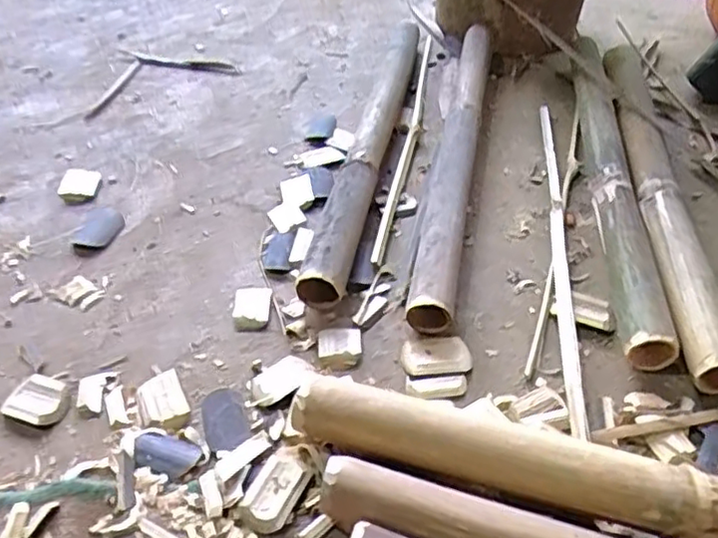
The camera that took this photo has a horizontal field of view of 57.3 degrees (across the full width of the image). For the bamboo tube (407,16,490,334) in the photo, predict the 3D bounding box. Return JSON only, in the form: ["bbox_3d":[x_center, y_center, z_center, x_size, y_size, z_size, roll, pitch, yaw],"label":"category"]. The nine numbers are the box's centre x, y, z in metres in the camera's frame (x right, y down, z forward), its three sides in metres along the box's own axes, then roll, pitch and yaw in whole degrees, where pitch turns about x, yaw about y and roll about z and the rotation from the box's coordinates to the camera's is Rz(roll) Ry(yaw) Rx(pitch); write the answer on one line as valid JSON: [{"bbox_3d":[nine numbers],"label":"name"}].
[{"bbox_3d":[0.133,-0.167,0.894,0.057,0.057,0.630,7,45,8],"label":"bamboo tube"}]

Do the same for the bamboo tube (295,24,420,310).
[{"bbox_3d":[0.017,-0.188,0.917,0.065,0.055,0.625,8,45,9],"label":"bamboo tube"}]

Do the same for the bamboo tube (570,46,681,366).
[{"bbox_3d":[0.323,-0.143,0.862,0.050,0.055,0.640,4,45,5],"label":"bamboo tube"}]

